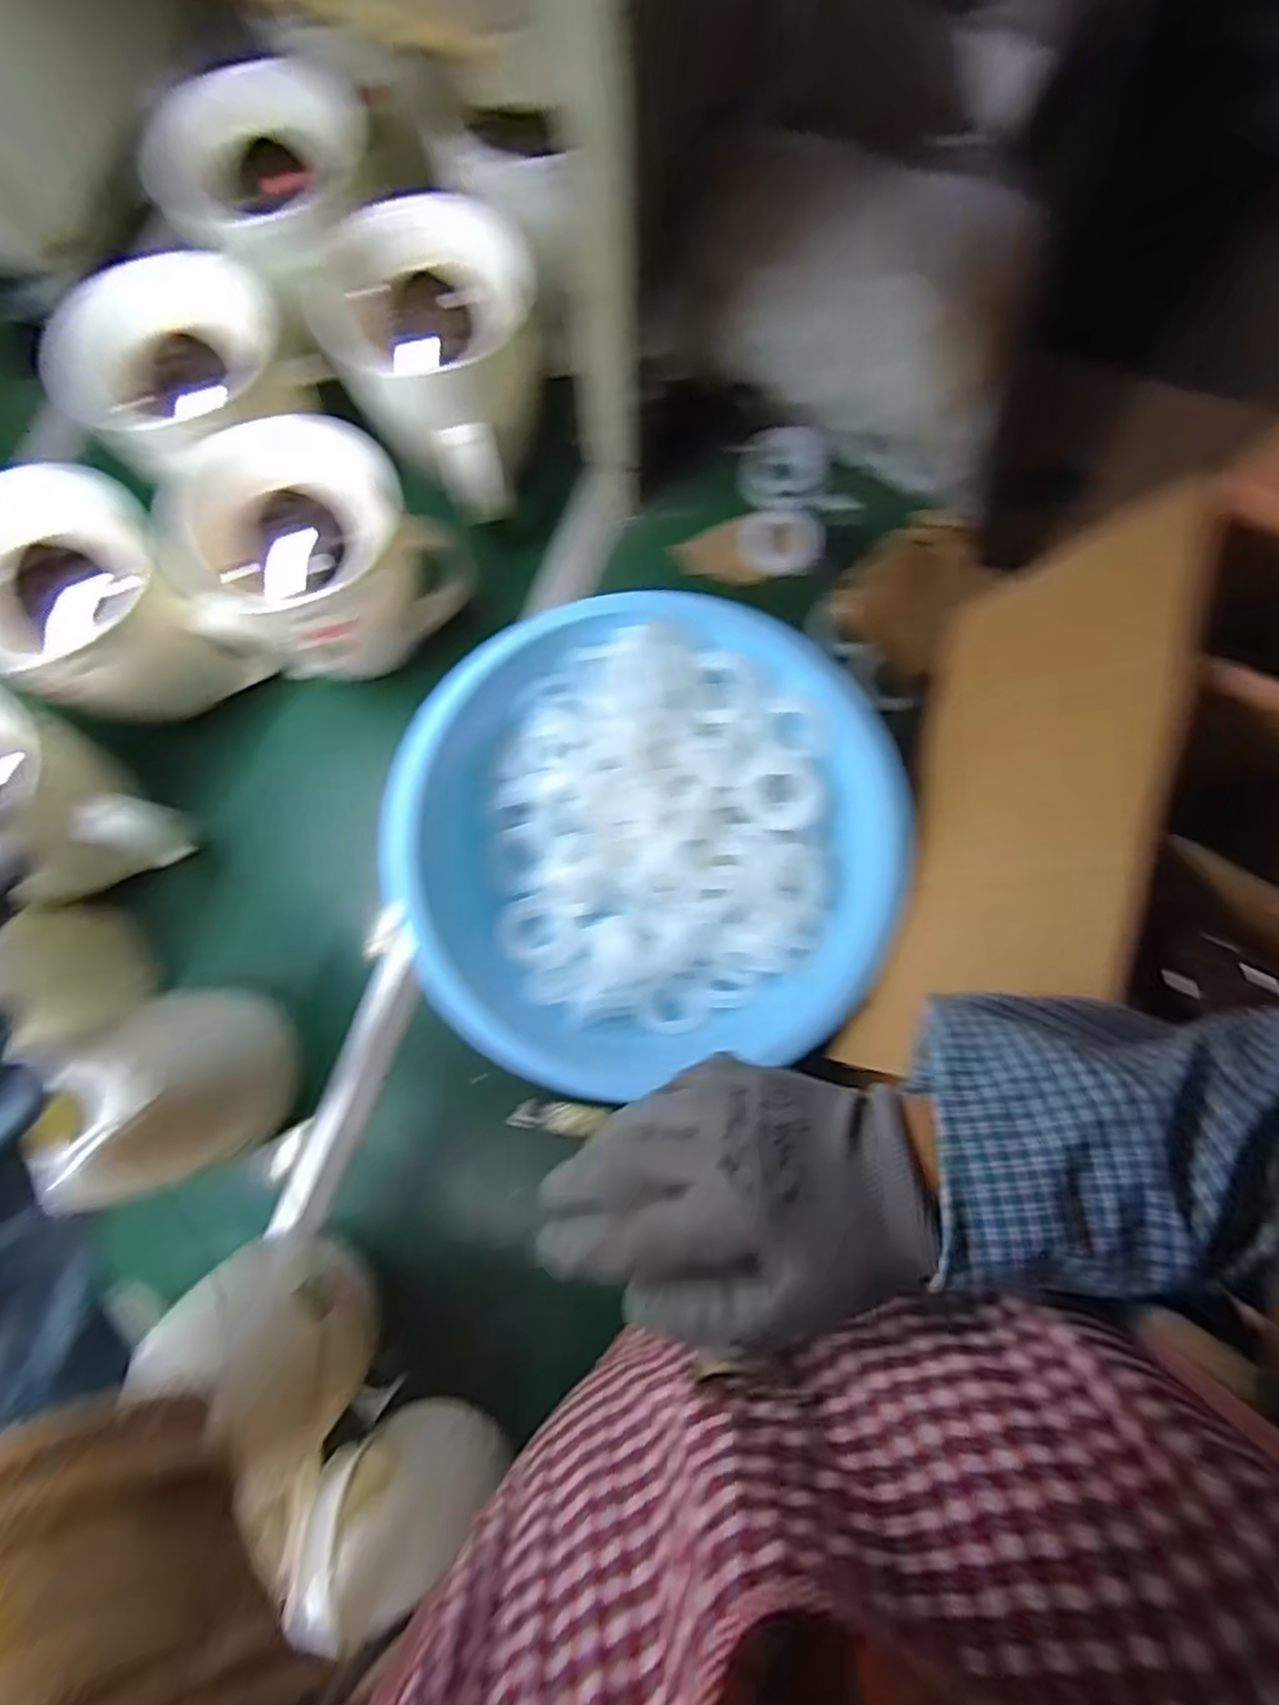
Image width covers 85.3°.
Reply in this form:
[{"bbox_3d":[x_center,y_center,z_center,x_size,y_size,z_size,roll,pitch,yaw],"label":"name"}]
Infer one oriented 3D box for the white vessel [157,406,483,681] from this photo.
[{"bbox_3d":[-0.253,-0.226,0.571,0.180,0.164,0.146,5,80,2],"label":"white vessel"}]

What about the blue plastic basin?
[{"bbox_3d":[0.006,-0.003,0.556,0.368,0.113,0.351,0,80,1],"label":"blue plastic basin"}]

